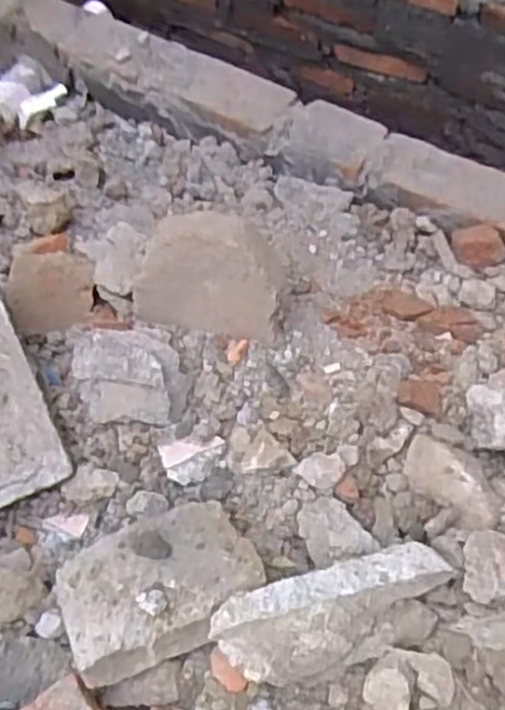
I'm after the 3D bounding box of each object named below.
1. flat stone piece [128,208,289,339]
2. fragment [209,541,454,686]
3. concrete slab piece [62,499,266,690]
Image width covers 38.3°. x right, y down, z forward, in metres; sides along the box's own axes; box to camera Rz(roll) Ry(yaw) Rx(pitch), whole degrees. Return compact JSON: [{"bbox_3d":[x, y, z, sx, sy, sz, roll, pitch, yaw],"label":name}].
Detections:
[{"bbox_3d":[-0.046,-0.081,0.726,0.145,0.121,0.031,9,34,7],"label":"flat stone piece"},{"bbox_3d":[0.066,0.210,0.592,0.189,0.054,0.068,-14,59,-10],"label":"fragment"},{"bbox_3d":[-0.082,0.189,0.617,0.159,0.048,0.116,-24,59,-15],"label":"concrete slab piece"}]

